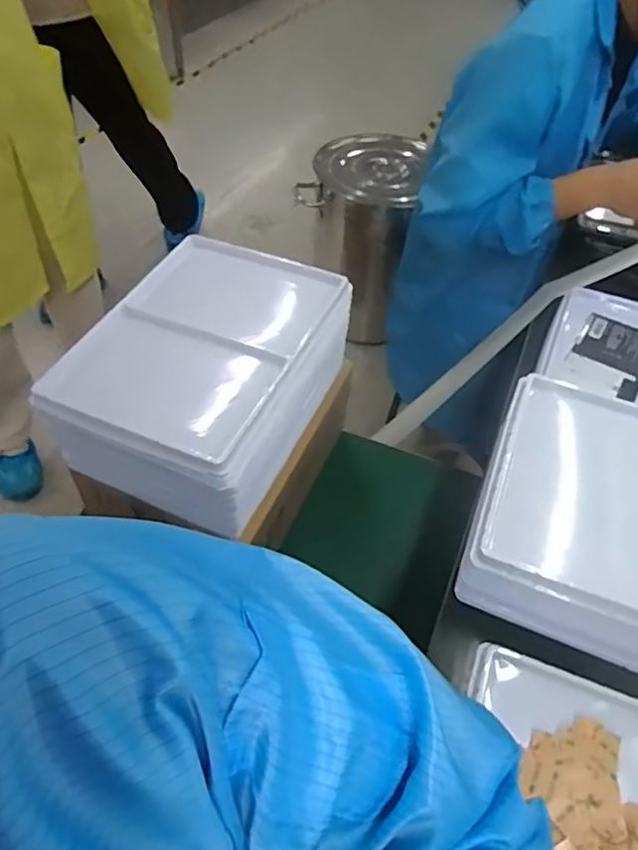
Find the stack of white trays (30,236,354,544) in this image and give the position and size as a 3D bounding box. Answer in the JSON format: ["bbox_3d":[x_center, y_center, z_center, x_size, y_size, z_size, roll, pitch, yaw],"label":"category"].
[{"bbox_3d":[-0.137,-0.064,0.713,0.253,0.148,0.327,20,52,12],"label":"stack of white trays"}]

